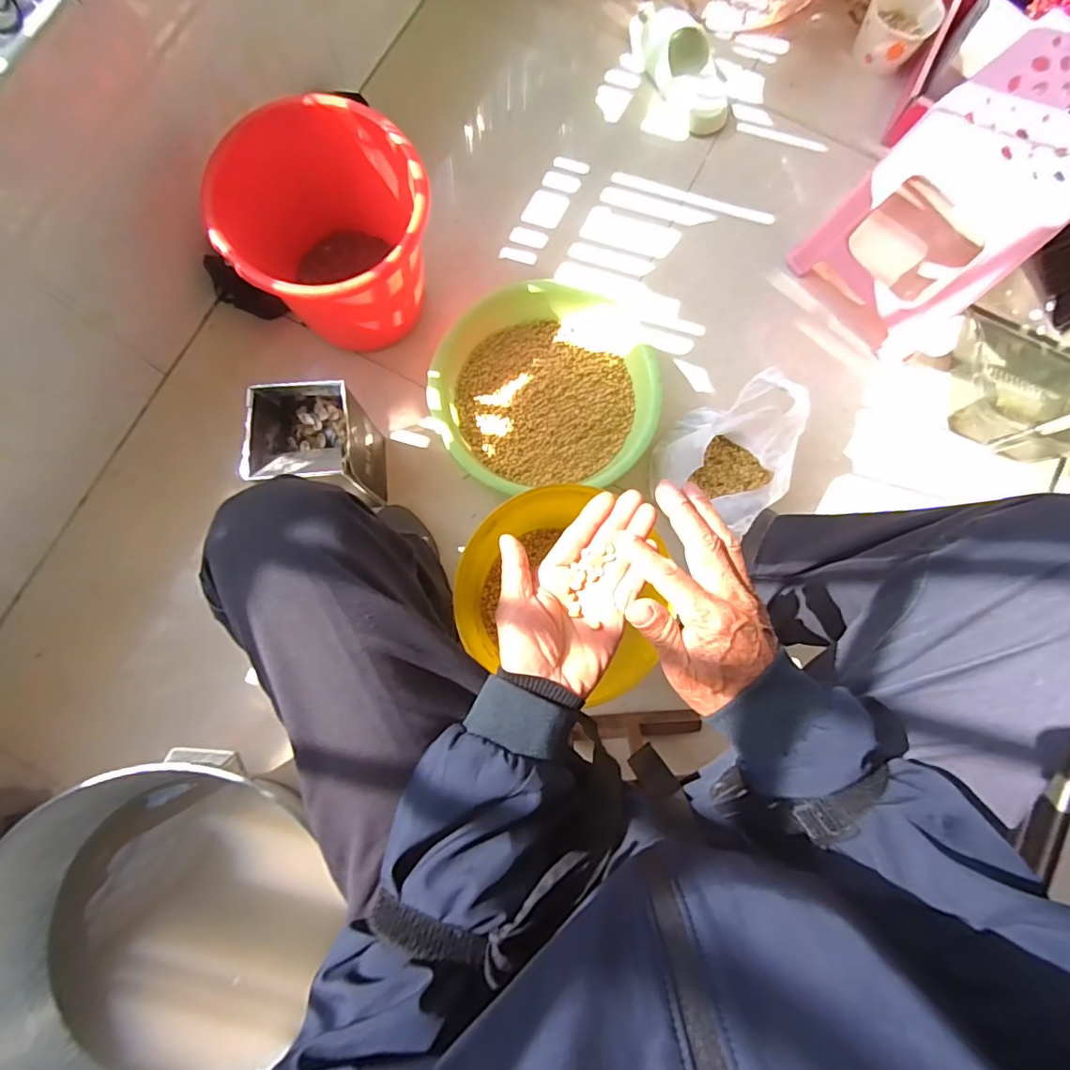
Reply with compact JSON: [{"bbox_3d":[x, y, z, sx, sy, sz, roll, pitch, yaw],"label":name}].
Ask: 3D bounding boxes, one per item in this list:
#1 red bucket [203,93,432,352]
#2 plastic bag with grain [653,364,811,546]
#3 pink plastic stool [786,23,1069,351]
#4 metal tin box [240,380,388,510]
[{"bbox_3d":[-0.279,-0.416,0.766,0.236,0.228,0.263,39,82,4],"label":"red bucket"},{"bbox_3d":[0.300,-0.123,0.799,0.176,0.163,0.184,41,82,4],"label":"plastic bag with grain"},{"bbox_3d":[0.633,-0.498,0.799,0.280,0.289,0.237,-42,85,-7],"label":"pink plastic stool"},{"bbox_3d":[-0.300,-0.122,0.767,0.130,0.216,0.139,-3,82,-3],"label":"metal tin box"}]

